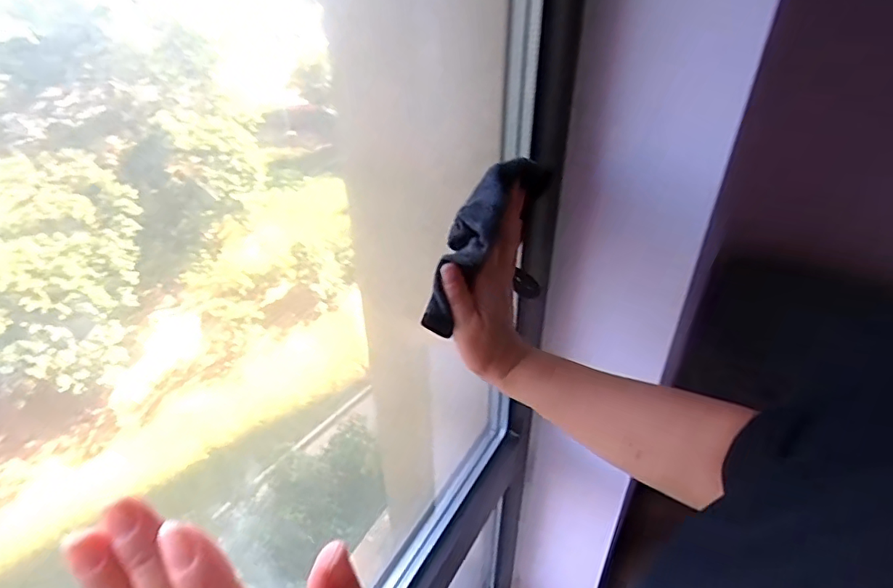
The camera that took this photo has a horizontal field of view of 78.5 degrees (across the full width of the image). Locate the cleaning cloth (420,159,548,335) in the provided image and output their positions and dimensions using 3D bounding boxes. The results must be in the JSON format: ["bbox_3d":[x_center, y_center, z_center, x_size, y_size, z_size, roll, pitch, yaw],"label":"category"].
[{"bbox_3d":[0.039,-0.049,0.435,0.040,0.075,0.175,23,70,28],"label":"cleaning cloth"}]

